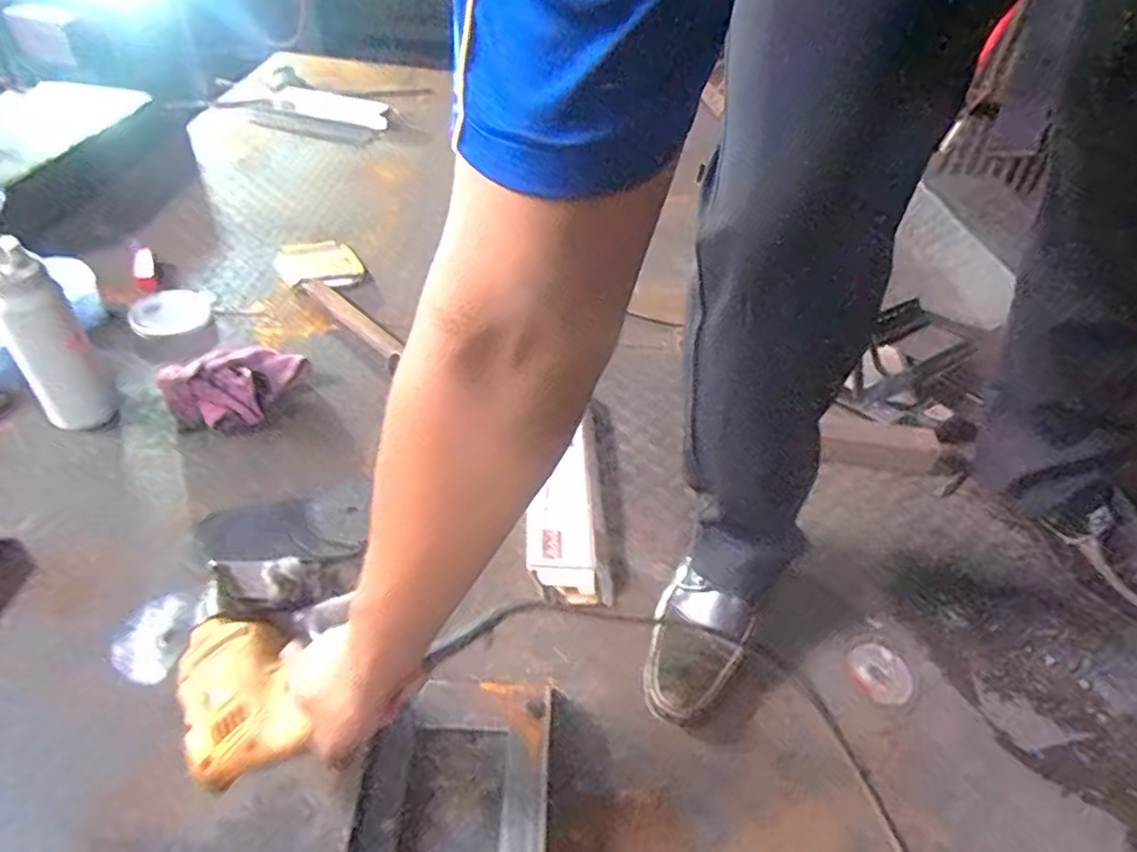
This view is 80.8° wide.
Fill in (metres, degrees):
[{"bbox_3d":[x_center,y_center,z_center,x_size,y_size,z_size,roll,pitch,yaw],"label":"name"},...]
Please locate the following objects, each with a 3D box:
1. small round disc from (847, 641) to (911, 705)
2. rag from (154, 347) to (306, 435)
[{"bbox_3d":[0.343,0.270,0.735,0.065,0.004,0.066,3,42,-3],"label":"small round disc"},{"bbox_3d":[-0.491,-0.064,0.978,0.159,0.059,0.186,17,43,12],"label":"rag"}]

